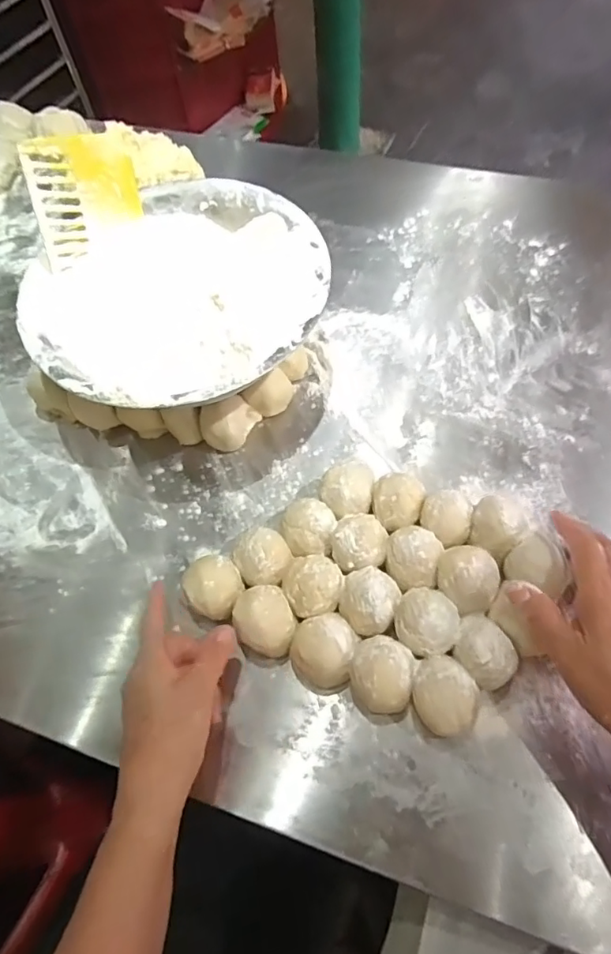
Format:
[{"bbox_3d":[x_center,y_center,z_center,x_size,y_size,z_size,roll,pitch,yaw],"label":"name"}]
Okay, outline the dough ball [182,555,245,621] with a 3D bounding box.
[{"bbox_3d":[-0.076,0.096,0.459,0.046,0.054,0.048,-2,62,3],"label":"dough ball"}]

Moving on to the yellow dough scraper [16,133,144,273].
[{"bbox_3d":[-0.210,-0.267,0.516,0.006,0.105,0.118,12,35,39],"label":"yellow dough scraper"}]

